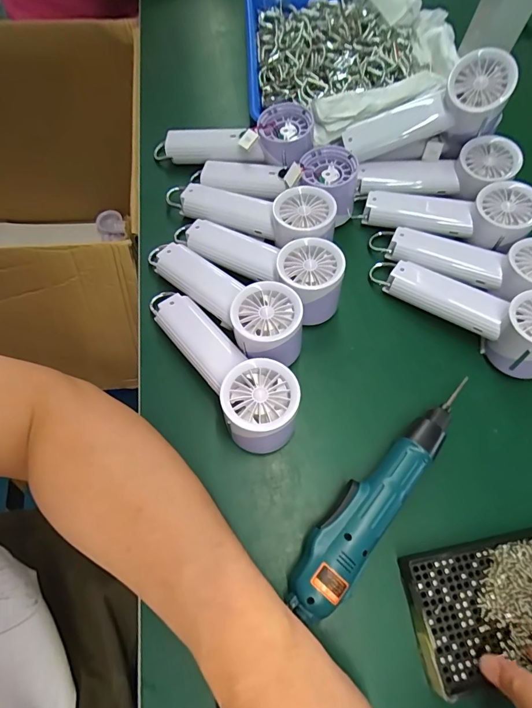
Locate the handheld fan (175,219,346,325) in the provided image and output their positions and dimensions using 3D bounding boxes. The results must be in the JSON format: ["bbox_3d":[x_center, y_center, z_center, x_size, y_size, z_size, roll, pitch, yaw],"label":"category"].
[{"bbox_3d":[-0.014,-0.093,0.397,0.200,0.062,0.067,26,68,22],"label":"handheld fan"}]

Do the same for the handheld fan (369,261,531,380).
[{"bbox_3d":[0.199,-0.045,0.388,0.195,0.065,0.060,31,69,28],"label":"handheld fan"}]

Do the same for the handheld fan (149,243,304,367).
[{"bbox_3d":[-0.042,-0.055,0.385,0.200,0.064,0.065,36,70,28],"label":"handheld fan"}]

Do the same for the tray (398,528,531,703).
[{"bbox_3d":[0.181,0.191,0.295,0.137,0.029,0.085,-10,68,-6],"label":"tray"}]

